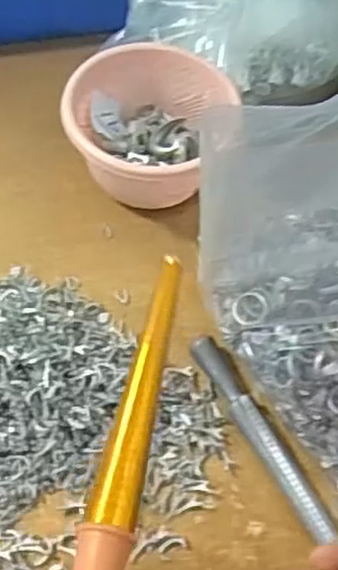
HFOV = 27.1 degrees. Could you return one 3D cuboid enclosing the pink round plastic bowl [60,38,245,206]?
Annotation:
[{"bbox_3d":[-0.018,-0.143,0.633,0.138,0.074,0.136,2,61,-3],"label":"pink round plastic bowl"}]

